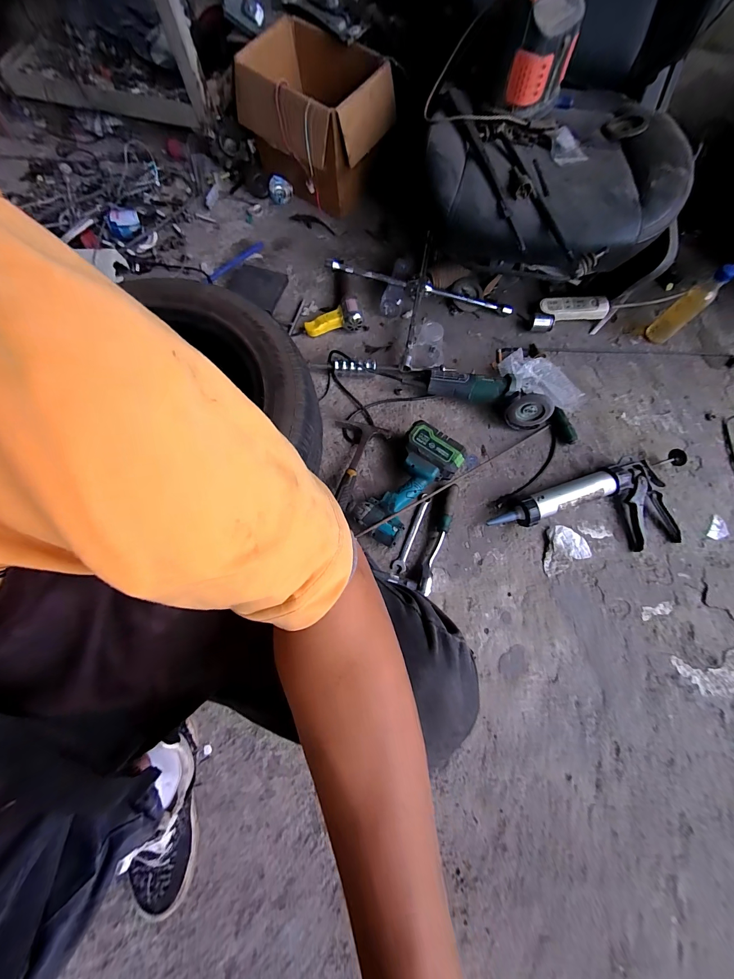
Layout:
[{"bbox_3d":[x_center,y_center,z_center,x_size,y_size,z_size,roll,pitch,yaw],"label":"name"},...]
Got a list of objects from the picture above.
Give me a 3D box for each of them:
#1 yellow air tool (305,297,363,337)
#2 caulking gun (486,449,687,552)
[{"bbox_3d":[-0.087,-0.439,0.878,0.149,0.056,0.074,-5,71,-1],"label":"yellow air tool"},{"bbox_3d":[0.480,0.044,0.714,0.437,0.066,0.177,-11,71,-3],"label":"caulking gun"}]

